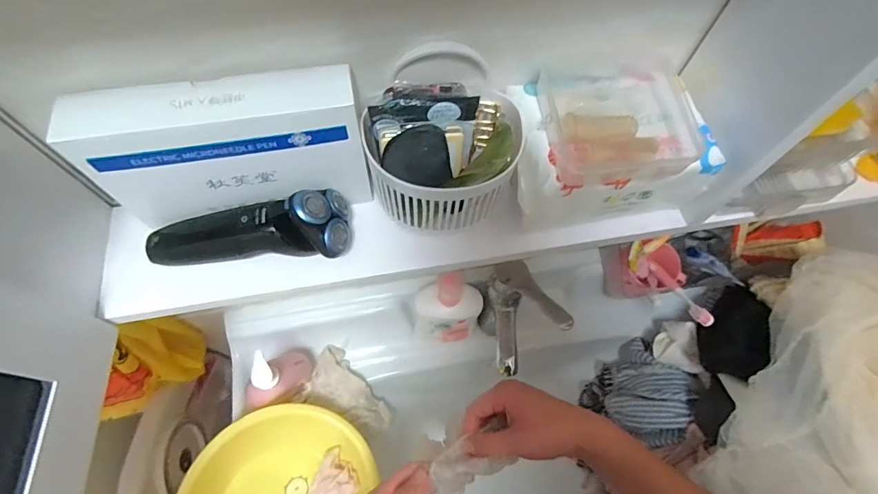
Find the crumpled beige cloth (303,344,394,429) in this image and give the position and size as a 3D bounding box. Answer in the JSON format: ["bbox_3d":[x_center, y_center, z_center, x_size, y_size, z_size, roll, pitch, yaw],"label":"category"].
[{"bbox_3d":[-0.133,0.231,0.661,0.157,0.063,0.086,44,68,-6],"label":"crumpled beige cloth"}]

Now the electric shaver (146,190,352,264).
[{"bbox_3d":[-0.150,-0.020,0.339,0.157,0.047,0.055,-1,64,-2],"label":"electric shaver"}]

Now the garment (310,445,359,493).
[{"bbox_3d":[-0.138,0.316,0.569,0.057,0.029,0.088,16,64,6],"label":"garment"}]

